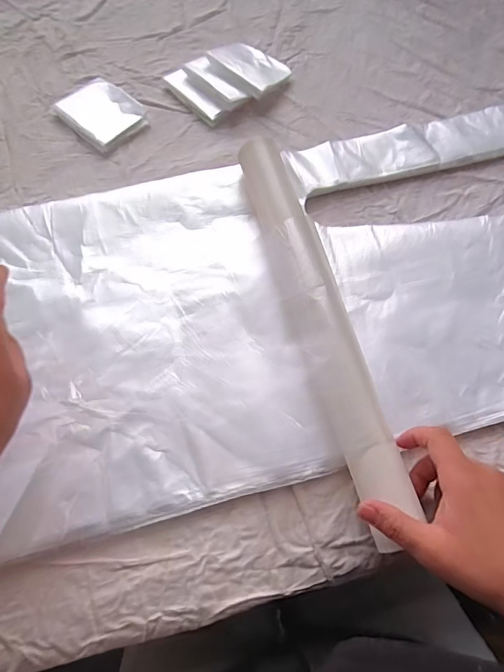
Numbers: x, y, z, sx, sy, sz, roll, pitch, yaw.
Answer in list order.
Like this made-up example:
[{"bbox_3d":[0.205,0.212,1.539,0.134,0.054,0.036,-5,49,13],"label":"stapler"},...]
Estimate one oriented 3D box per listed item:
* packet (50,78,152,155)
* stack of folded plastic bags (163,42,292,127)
[{"bbox_3d":[-0.161,-0.238,0.480,0.086,0.012,0.067,41,73,13],"label":"packet"},{"bbox_3d":[-0.022,-0.287,0.497,0.121,0.024,0.082,-29,72,-12],"label":"stack of folded plastic bags"}]

